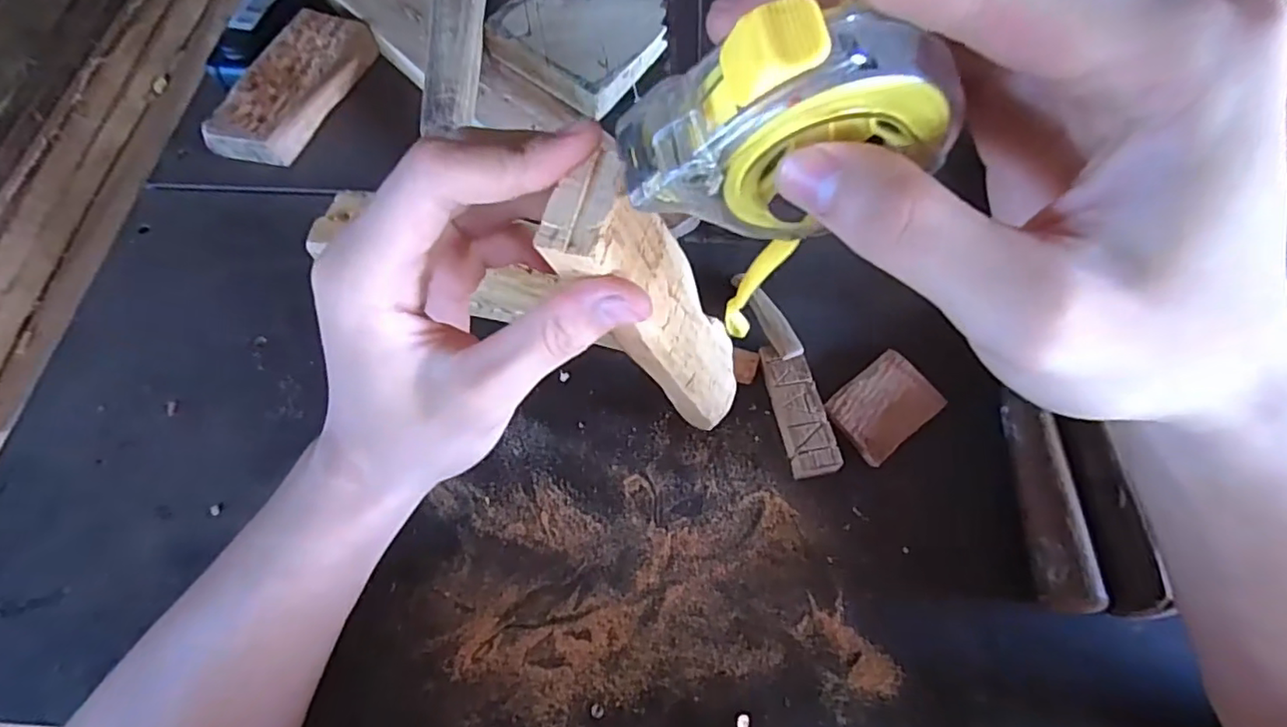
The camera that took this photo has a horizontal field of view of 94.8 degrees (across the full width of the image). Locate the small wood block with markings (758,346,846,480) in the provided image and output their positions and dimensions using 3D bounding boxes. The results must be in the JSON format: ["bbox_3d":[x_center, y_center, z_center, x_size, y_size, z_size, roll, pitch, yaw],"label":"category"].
[{"bbox_3d":[0.087,0.027,0.334,0.024,0.018,0.076,-9,64,-4],"label":"small wood block with markings"}]

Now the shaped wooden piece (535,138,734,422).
[{"bbox_3d":[0.008,-0.013,0.240,0.026,0.184,0.043,19,78,24],"label":"shaped wooden piece"}]

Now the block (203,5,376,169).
[{"bbox_3d":[-0.255,-0.203,0.435,0.062,0.024,0.135,15,65,8],"label":"block"}]

